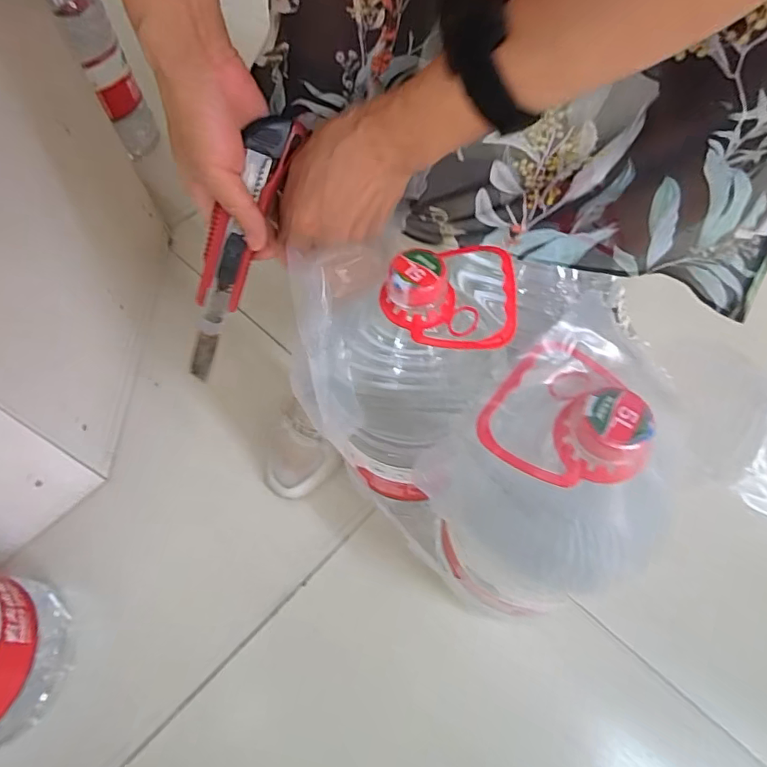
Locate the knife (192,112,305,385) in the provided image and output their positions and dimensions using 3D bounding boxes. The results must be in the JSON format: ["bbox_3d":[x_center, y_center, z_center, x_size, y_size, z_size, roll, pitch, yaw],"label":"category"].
[{"bbox_3d":[-0.115,-0.096,0.377,0.024,0.027,0.206,37,113,22],"label":"knife"}]

